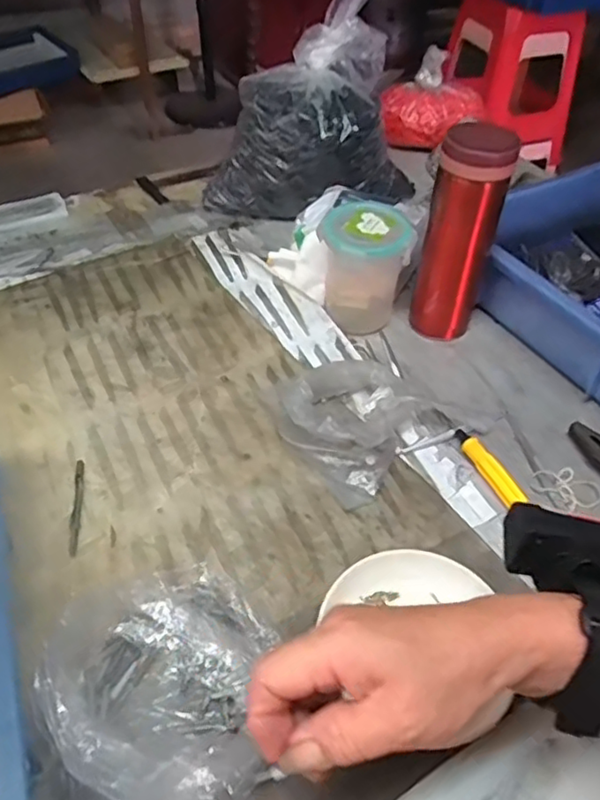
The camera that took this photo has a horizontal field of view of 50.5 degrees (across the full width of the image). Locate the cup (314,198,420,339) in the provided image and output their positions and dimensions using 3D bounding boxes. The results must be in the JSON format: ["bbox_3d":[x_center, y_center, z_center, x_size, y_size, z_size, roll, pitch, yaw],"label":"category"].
[{"bbox_3d":[0.059,-0.119,0.595,0.082,0.105,0.072,10,45,6],"label":"cup"}]

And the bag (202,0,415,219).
[{"bbox_3d":[0.013,-0.312,0.711,0.192,0.207,0.158,22,48,18],"label":"bag"}]

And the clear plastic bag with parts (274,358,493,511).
[{"bbox_3d":[0.059,0.002,0.531,0.152,0.031,0.134,-25,52,-26],"label":"clear plastic bag with parts"}]

